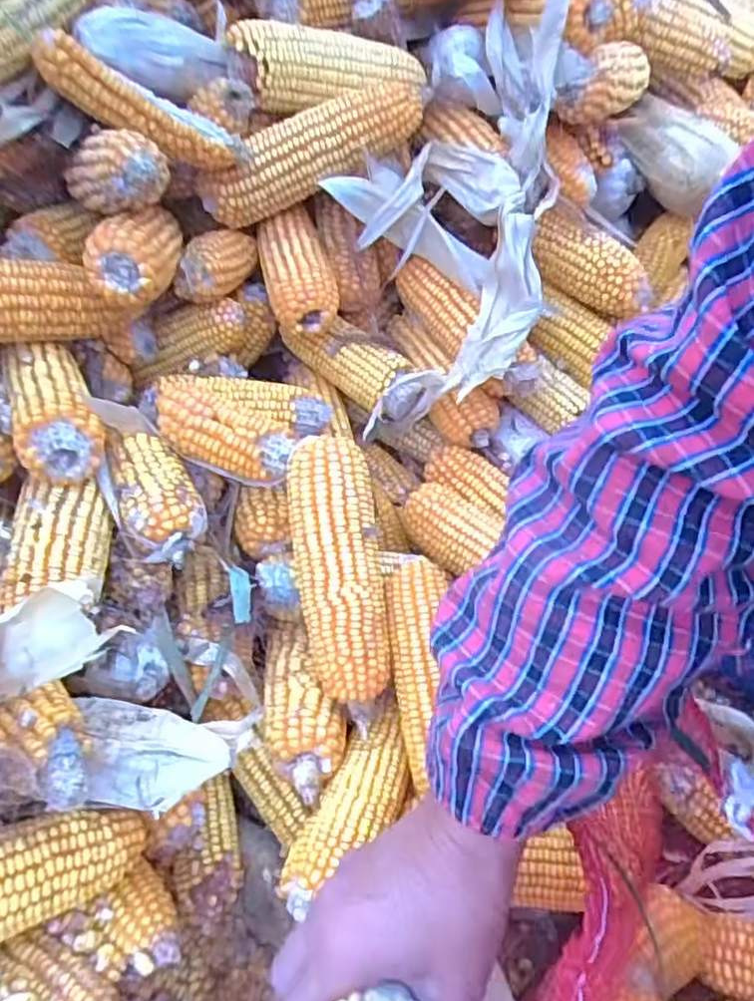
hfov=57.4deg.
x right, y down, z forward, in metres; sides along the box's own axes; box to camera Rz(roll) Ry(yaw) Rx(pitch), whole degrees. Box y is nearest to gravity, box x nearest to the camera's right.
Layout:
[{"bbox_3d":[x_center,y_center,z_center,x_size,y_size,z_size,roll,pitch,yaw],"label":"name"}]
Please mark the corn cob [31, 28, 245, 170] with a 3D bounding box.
[{"bbox_3d":[-0.146,-0.247,0.436,0.130,0.030,0.028,12,40,-41],"label":"corn cob"}]

